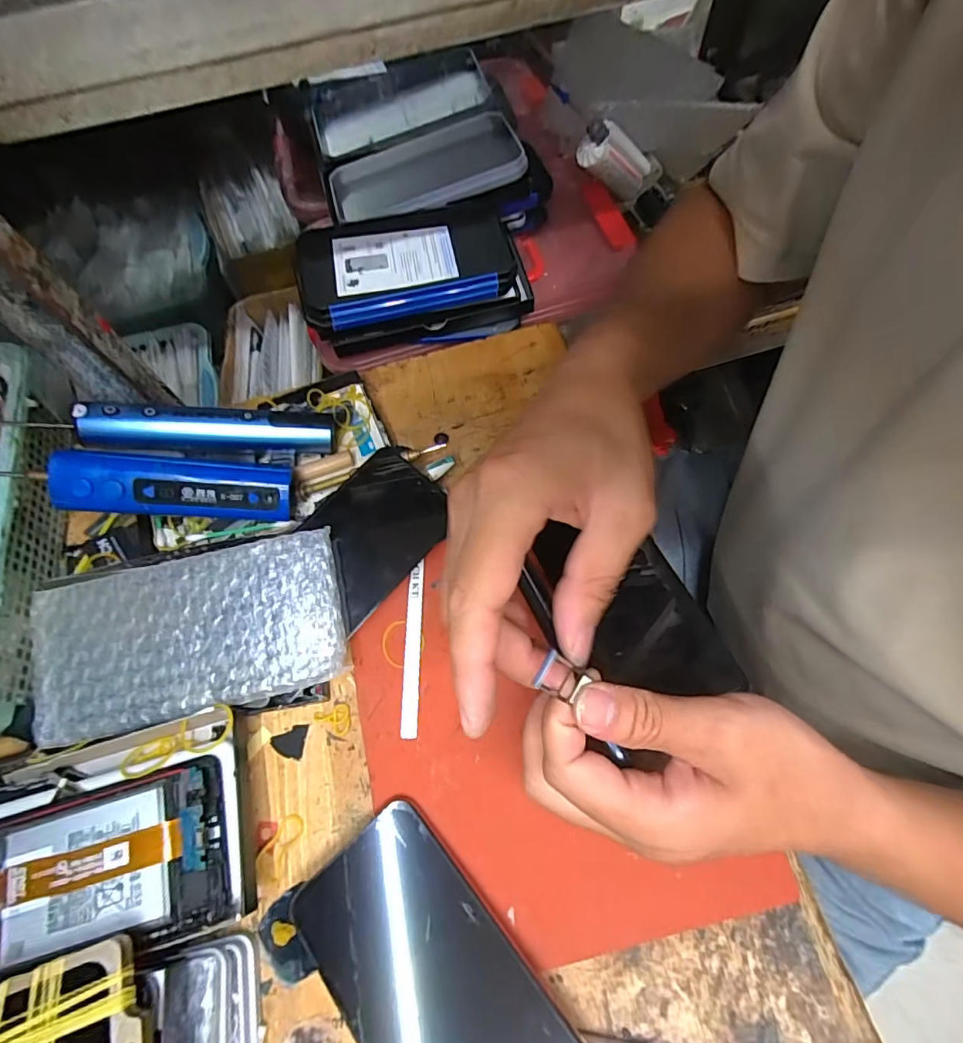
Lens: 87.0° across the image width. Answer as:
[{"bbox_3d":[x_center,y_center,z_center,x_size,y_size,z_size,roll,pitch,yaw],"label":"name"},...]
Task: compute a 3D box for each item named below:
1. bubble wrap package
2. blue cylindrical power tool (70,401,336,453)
[{"bbox_3d":[-0.169,0.062,0.296,0.173,0.020,0.093,-13,66,-3],"label":"bubble wrap package"},{"bbox_3d":[-0.178,-0.063,0.338,0.150,0.021,0.025,-1,65,-17],"label":"blue cylindrical power tool"}]

